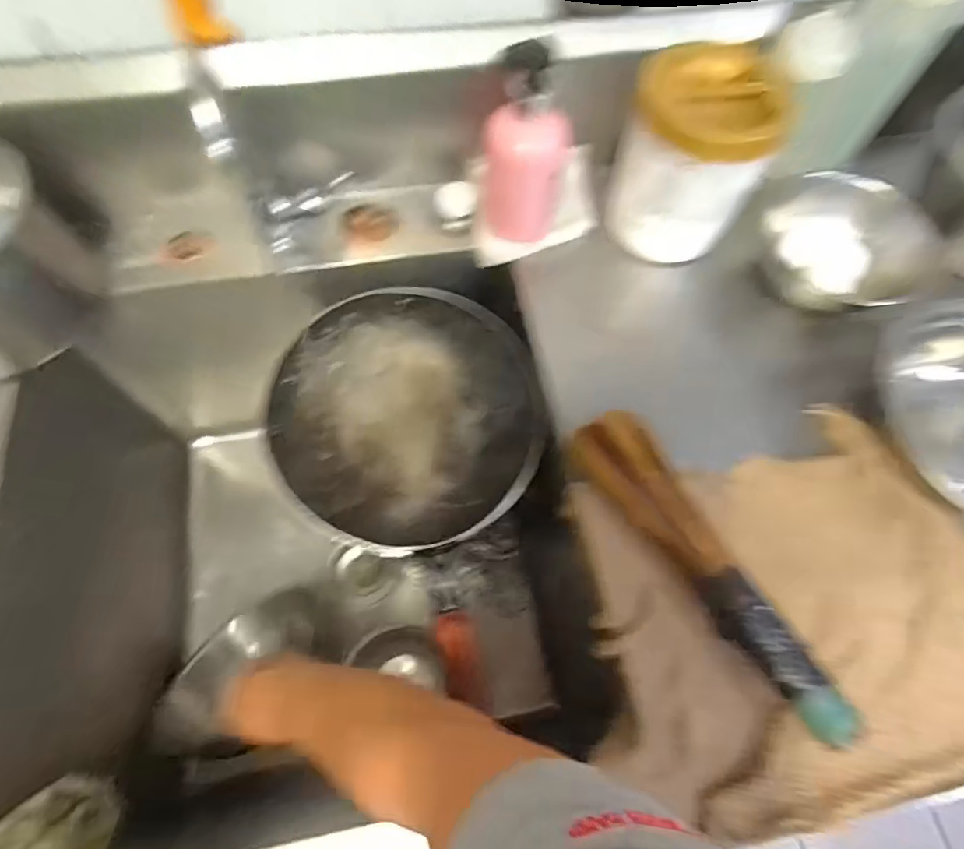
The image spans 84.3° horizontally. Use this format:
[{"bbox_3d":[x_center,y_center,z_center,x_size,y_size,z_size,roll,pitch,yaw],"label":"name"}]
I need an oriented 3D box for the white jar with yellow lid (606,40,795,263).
[{"bbox_3d":[0.213,-0.277,0.549,0.134,0.143,0.147,0,69,-1],"label":"white jar with yellow lid"}]

